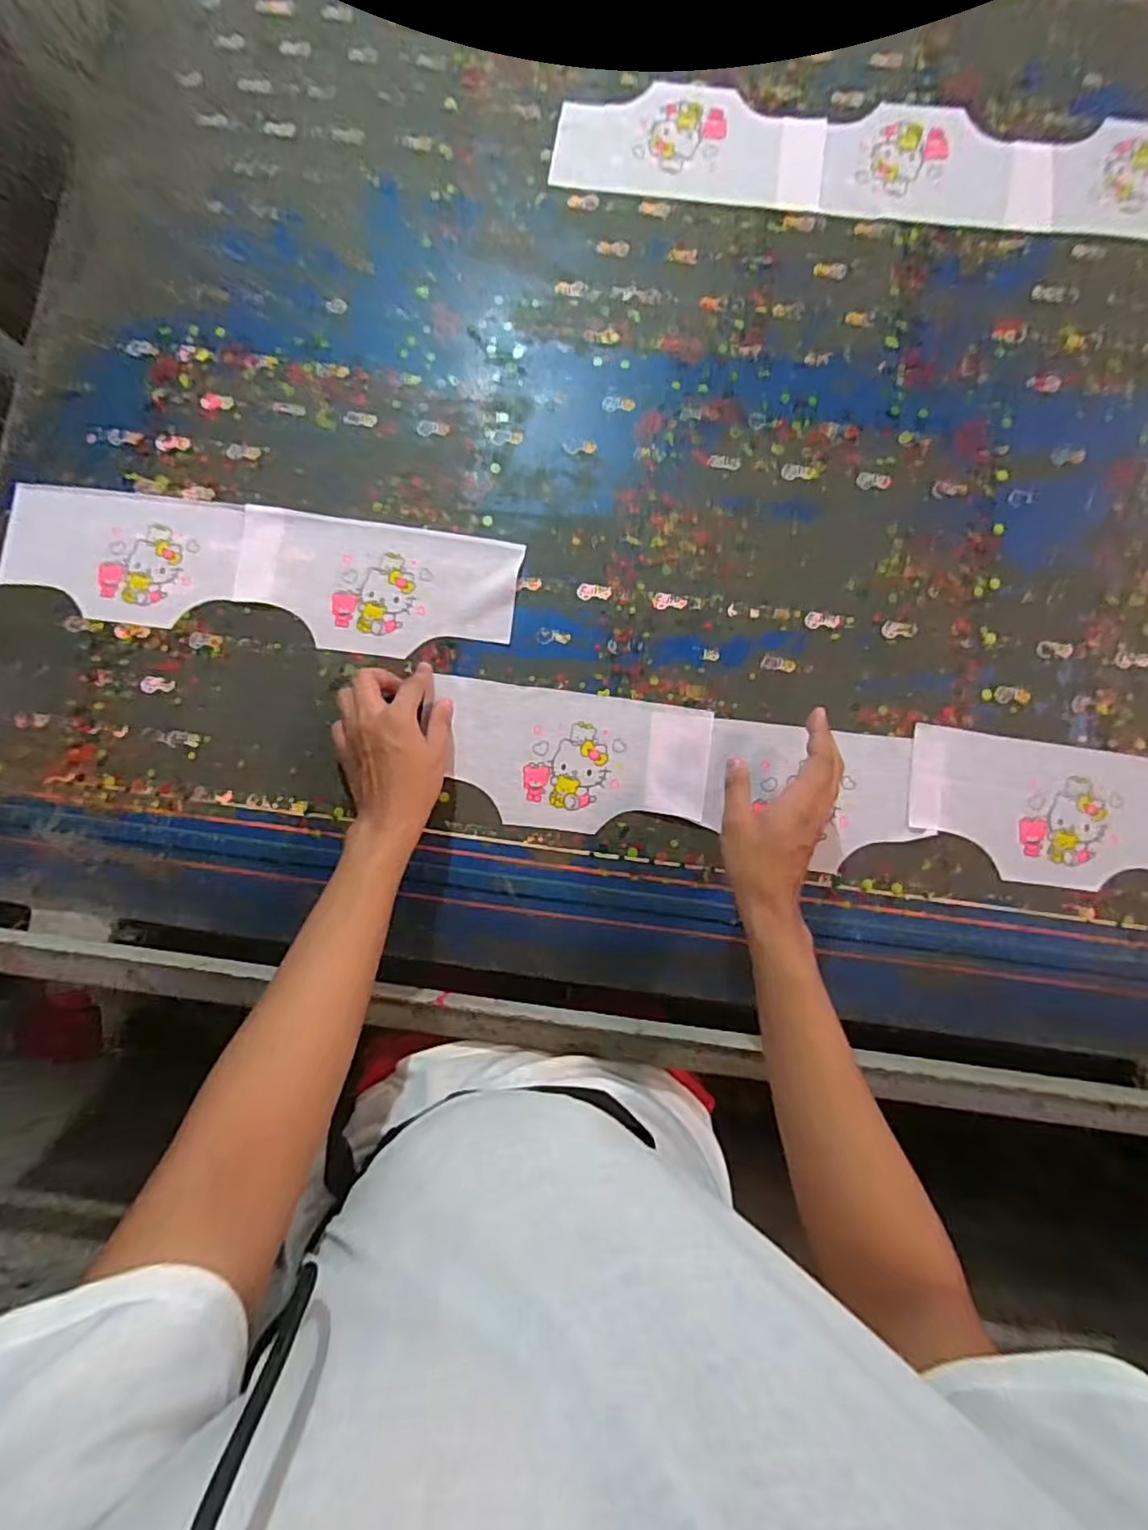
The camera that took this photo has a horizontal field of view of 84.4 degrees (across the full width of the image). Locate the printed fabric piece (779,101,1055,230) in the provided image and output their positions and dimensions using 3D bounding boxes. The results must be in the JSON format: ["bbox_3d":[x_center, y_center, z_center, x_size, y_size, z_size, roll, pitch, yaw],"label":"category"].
[{"bbox_3d":[0.367,-0.642,0.673,0.284,0.006,0.132,6,83,1],"label":"printed fabric piece"}]

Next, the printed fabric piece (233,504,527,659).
[{"bbox_3d":[-0.198,-0.177,0.629,0.275,0.004,0.132,9,83,1],"label":"printed fabric piece"}]

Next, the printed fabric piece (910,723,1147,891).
[{"bbox_3d":[0.464,0.045,0.600,0.279,0.009,0.135,7,83,1],"label":"printed fabric piece"}]

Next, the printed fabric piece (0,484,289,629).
[{"bbox_3d":[-0.438,-0.208,0.633,0.276,0.007,0.129,6,83,1],"label":"printed fabric piece"}]

